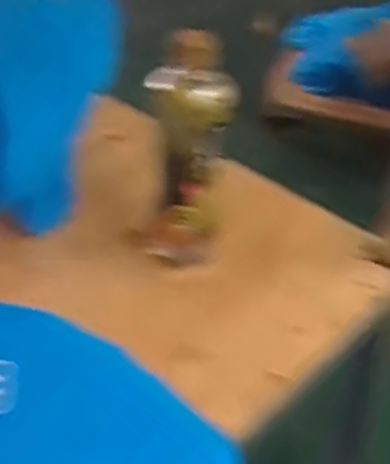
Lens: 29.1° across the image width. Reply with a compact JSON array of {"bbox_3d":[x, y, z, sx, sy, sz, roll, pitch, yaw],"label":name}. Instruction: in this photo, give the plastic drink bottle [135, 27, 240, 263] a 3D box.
[{"bbox_3d":[-0.006,-0.071,0.666,0.072,0.212,0.061,6,39,3],"label":"plastic drink bottle"}]

